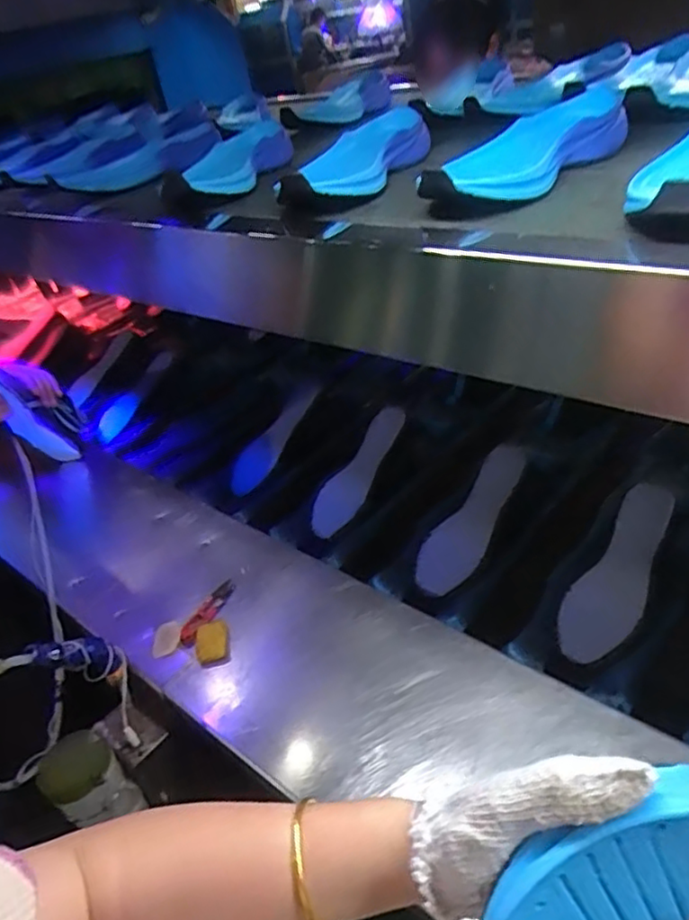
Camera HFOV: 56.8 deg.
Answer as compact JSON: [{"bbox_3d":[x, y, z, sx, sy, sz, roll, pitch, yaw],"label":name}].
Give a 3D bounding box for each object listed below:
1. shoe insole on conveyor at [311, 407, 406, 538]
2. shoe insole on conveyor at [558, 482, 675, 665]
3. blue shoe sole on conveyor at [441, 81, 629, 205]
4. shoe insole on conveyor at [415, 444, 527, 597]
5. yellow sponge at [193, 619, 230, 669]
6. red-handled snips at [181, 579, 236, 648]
[{"bbox_3d":[0.022,0.016,0.954,0.071,0.016,0.220,27,79,37],"label":"shoe insole on conveyor"},{"bbox_3d":[0.311,0.127,0.718,0.073,0.013,0.217,24,76,34],"label":"shoe insole on conveyor"},{"bbox_3d":[0.160,-0.267,0.552,0.098,0.041,0.248,23,51,33],"label":"blue shoe sole on conveyor"},{"bbox_3d":[0.167,0.077,0.829,0.072,0.017,0.217,29,80,38],"label":"shoe insole on conveyor"},{"bbox_3d":[-0.153,0.211,0.737,0.039,0.011,0.060,-7,33,-10],"label":"yellow sponge"},{"bbox_3d":[-0.168,0.186,0.781,0.026,0.009,0.099,17,49,26],"label":"red-handled snips"}]

